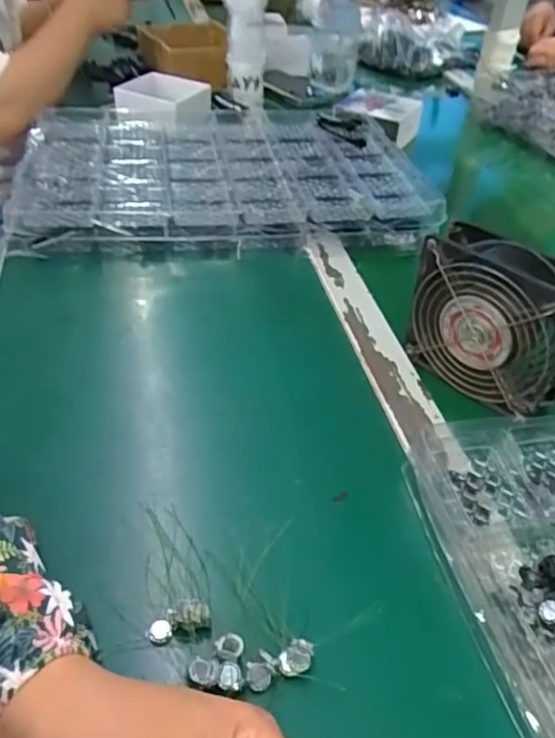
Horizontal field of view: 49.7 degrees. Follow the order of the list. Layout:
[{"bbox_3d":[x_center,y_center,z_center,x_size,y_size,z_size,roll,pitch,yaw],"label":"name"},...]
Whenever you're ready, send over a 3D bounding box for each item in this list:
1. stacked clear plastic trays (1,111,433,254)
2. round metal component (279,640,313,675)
[{"bbox_3d":[-0.070,-0.248,0.741,0.460,0.037,0.351,-3,40,-7],"label":"stacked clear plastic trays"},{"bbox_3d":[0.010,0.146,0.304,0.017,0.008,0.013,-21,46,-26],"label":"round metal component"}]

